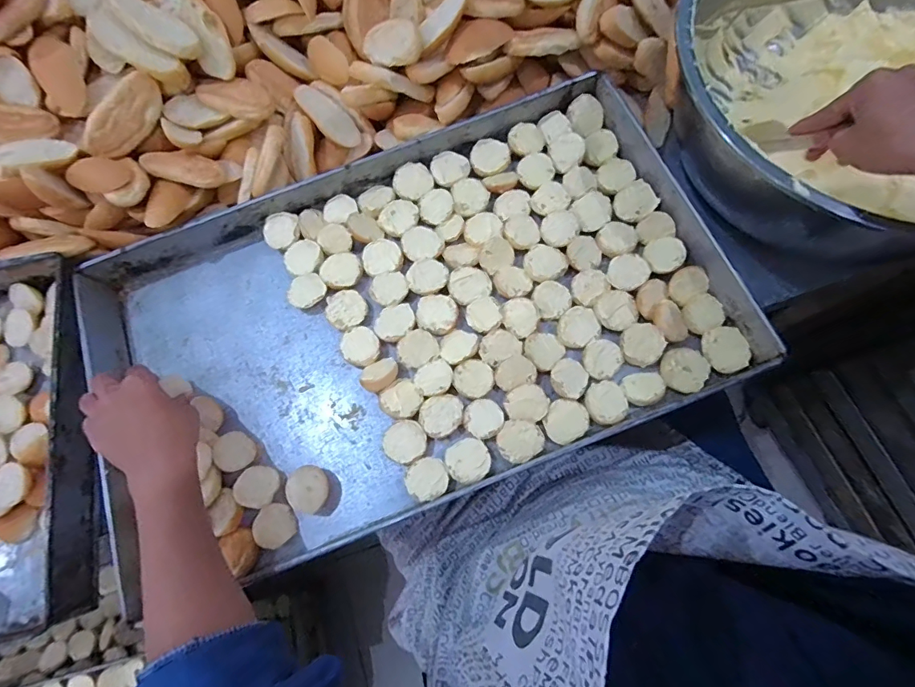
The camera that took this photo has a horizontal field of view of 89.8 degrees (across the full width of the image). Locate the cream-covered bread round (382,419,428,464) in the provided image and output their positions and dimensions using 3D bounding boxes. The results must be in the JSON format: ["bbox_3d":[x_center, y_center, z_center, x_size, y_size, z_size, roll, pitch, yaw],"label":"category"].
[{"bbox_3d":[-0.051,0.098,0.456,0.042,0.021,0.041,-1,74,4],"label":"cream-covered bread round"}]

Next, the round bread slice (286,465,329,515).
[{"bbox_3d":[-0.146,0.142,0.444,0.042,0.016,0.044,-1,74,4],"label":"round bread slice"}]

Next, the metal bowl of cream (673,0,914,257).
[{"bbox_3d":[0.383,-0.248,0.448,0.368,0.156,0.352,0,77,2],"label":"metal bowl of cream"}]

